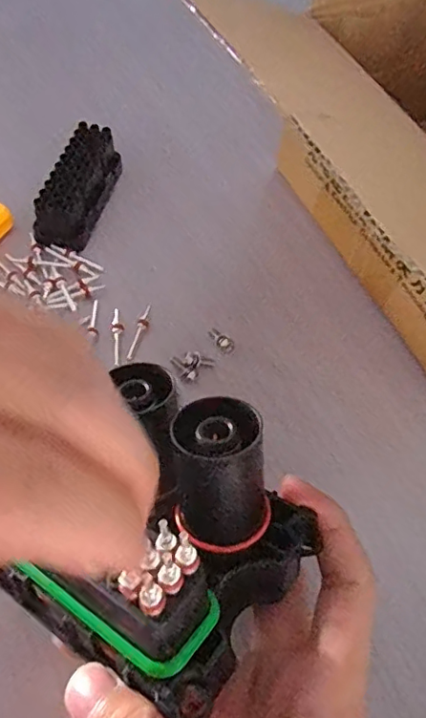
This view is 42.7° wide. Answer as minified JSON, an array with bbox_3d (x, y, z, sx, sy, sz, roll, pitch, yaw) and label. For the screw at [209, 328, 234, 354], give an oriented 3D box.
[{"bbox_3d":[0.004,-0.009,0.266,0.007,0.006,0.015,-37,69,-23],"label":"screw"}]

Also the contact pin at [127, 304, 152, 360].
[{"bbox_3d":[-0.036,-0.013,0.267,0.005,0.004,0.032,17,60,5],"label":"contact pin"}]

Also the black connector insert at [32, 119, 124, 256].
[{"bbox_3d":[-0.073,-0.092,0.296,0.023,0.028,0.070,17,60,5],"label":"black connector insert"}]

